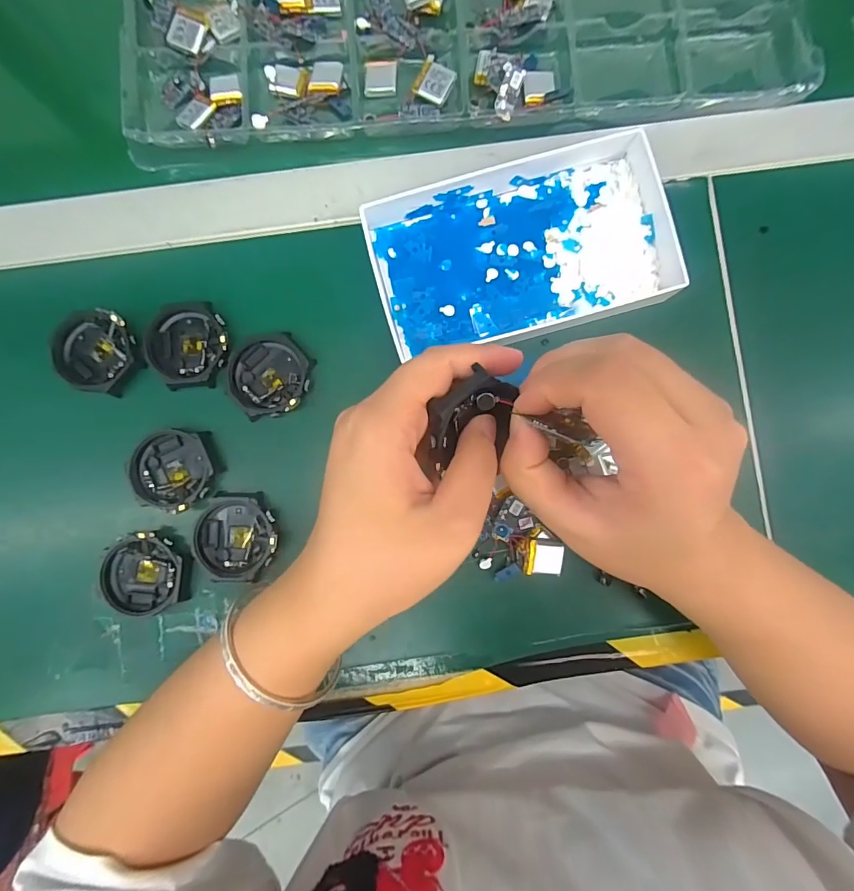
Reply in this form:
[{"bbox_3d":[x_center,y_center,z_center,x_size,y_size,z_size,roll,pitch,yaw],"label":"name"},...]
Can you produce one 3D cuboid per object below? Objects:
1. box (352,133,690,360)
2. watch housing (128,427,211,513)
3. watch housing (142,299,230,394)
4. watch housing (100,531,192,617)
[{"bbox_3d":[0.055,-0.121,0.268,0.172,0.024,0.104,-15,87,0],"label":"box"},{"bbox_3d":[-0.156,0.015,0.269,0.048,0.007,0.049,0,87,1],"label":"watch housing"},{"bbox_3d":[-0.150,-0.063,0.273,0.050,0.007,0.053,-12,87,0],"label":"watch housing"},{"bbox_3d":[-0.170,0.078,0.265,0.050,0.010,0.048,0,87,1],"label":"watch housing"}]

